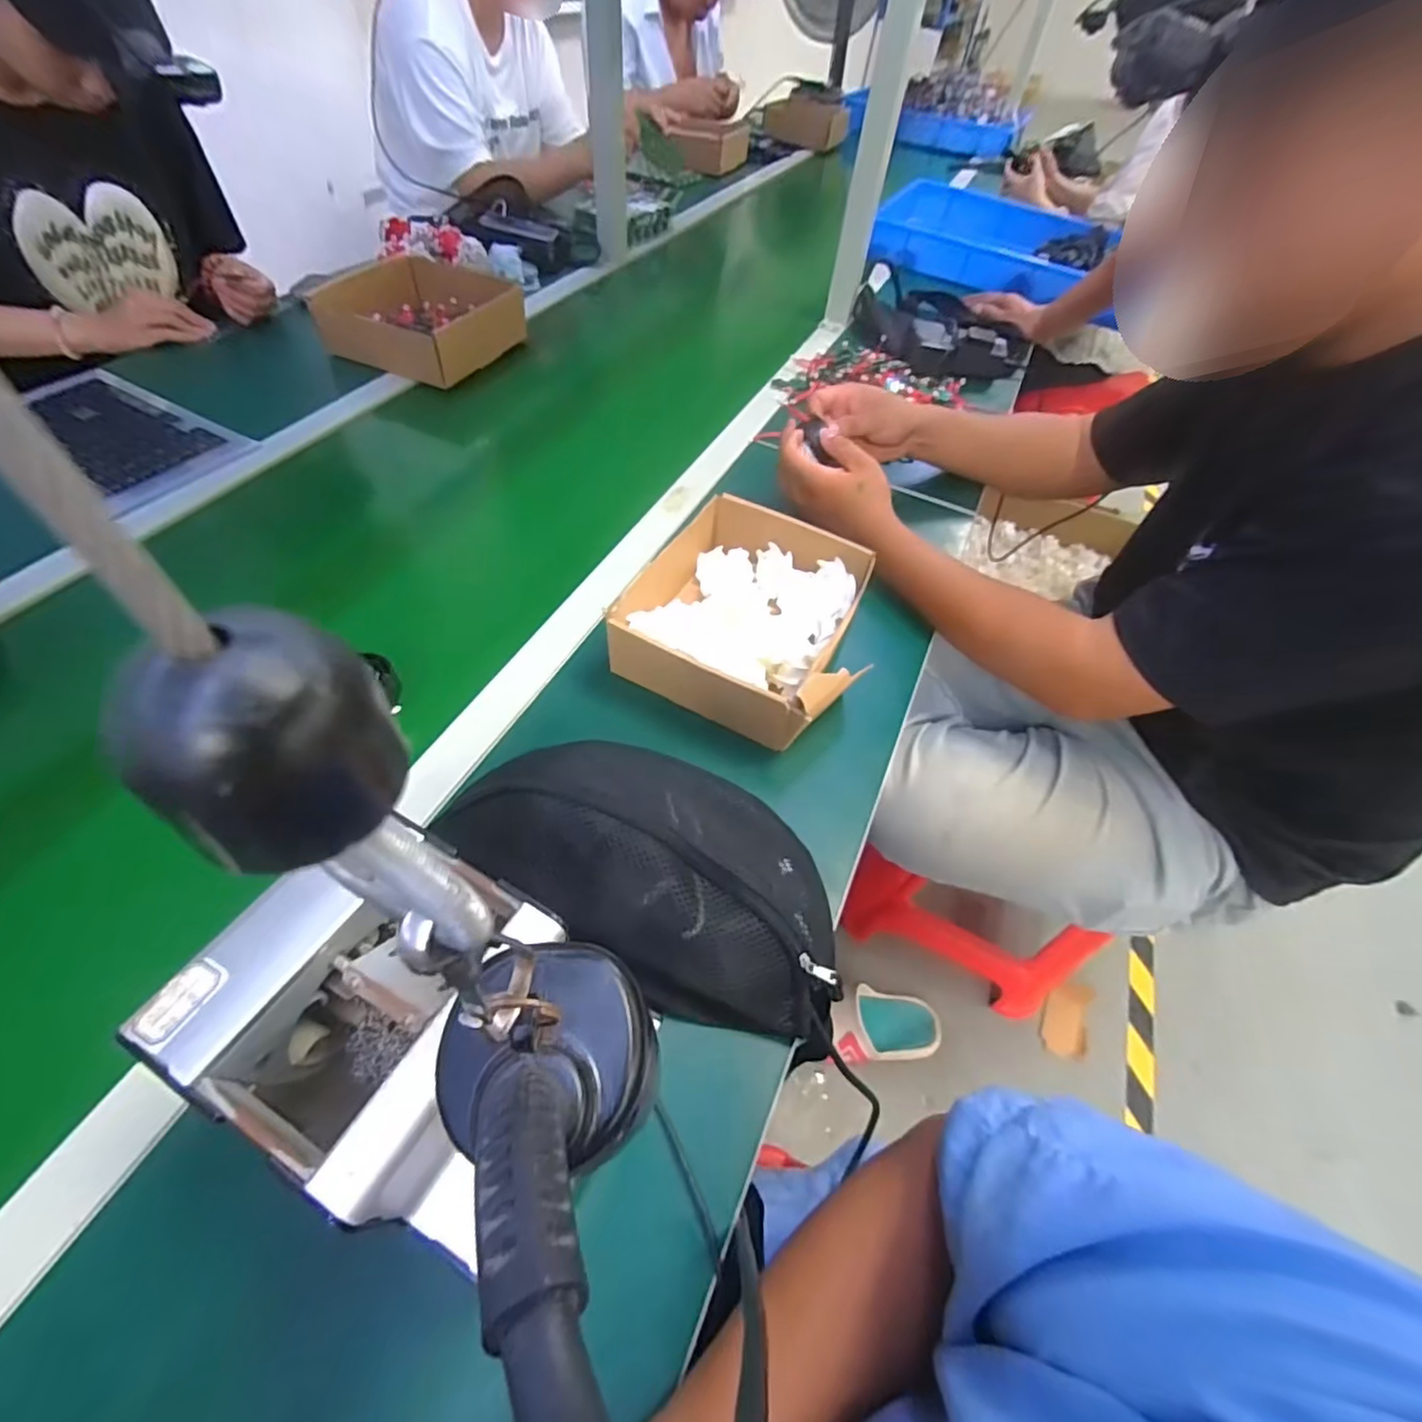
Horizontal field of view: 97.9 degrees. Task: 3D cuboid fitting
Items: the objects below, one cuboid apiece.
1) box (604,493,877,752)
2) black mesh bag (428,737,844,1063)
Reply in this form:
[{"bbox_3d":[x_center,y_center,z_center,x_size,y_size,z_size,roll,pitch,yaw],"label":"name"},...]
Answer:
[{"bbox_3d":[0.039,-0.087,0.572,0.194,0.073,0.218,21,54,11],"label":"box"},{"bbox_3d":[-0.028,0.101,0.425,0.274,0.076,0.158,24,54,13],"label":"black mesh bag"}]

